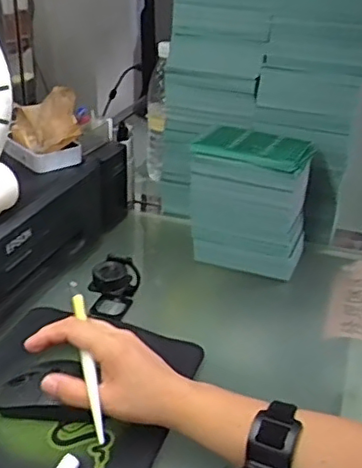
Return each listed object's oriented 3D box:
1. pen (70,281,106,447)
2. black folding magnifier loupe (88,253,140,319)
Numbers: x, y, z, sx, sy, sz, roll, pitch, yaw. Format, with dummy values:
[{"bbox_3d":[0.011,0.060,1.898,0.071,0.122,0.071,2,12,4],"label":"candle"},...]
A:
[{"bbox_3d":[-0.080,0.104,0.512,0.010,0.012,0.150,-6,57,-15],"label":"pen"},{"bbox_3d":[-0.076,0.060,0.684,0.037,0.058,0.054,14,30,19],"label":"black folding magnifier loupe"}]

